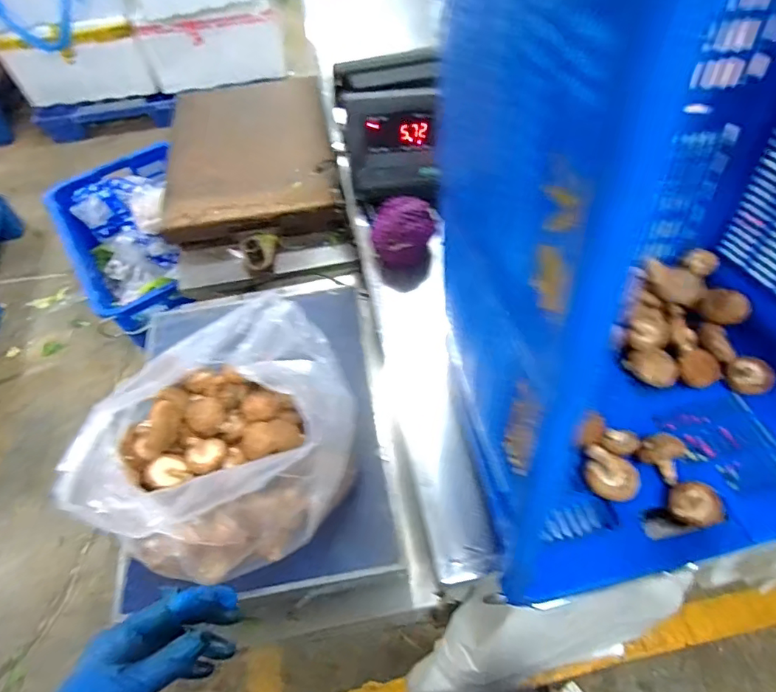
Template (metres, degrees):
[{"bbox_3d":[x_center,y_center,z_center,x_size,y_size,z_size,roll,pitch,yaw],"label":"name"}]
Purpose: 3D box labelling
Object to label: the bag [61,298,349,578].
[{"bbox_3d":[-0.224,0.117,0.702,0.329,0.246,0.292,-21,57,-10],"label":"bag"}]

